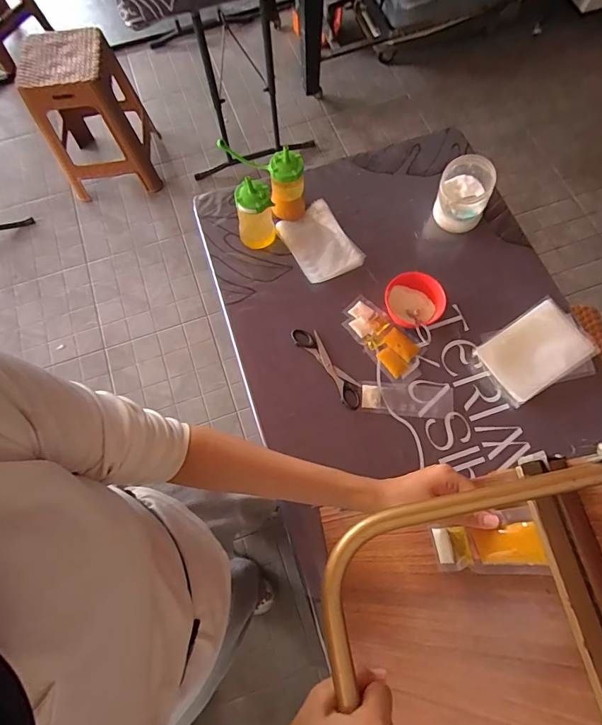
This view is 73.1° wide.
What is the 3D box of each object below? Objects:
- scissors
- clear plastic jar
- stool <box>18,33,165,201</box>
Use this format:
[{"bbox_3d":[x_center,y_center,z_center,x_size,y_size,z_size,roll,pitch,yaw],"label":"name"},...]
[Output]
[{"bbox_3d":[0.047,0.006,0.708,0.043,0.008,0.173,-36,74,-12],"label":"scissors"},{"bbox_3d":[0.297,-0.304,0.754,0.089,0.117,0.086,0,71,0],"label":"clear plastic jar"},{"bbox_3d":[-0.791,-0.950,1.540,0.346,0.495,0.349,-8,71,-3],"label":"stool"}]

